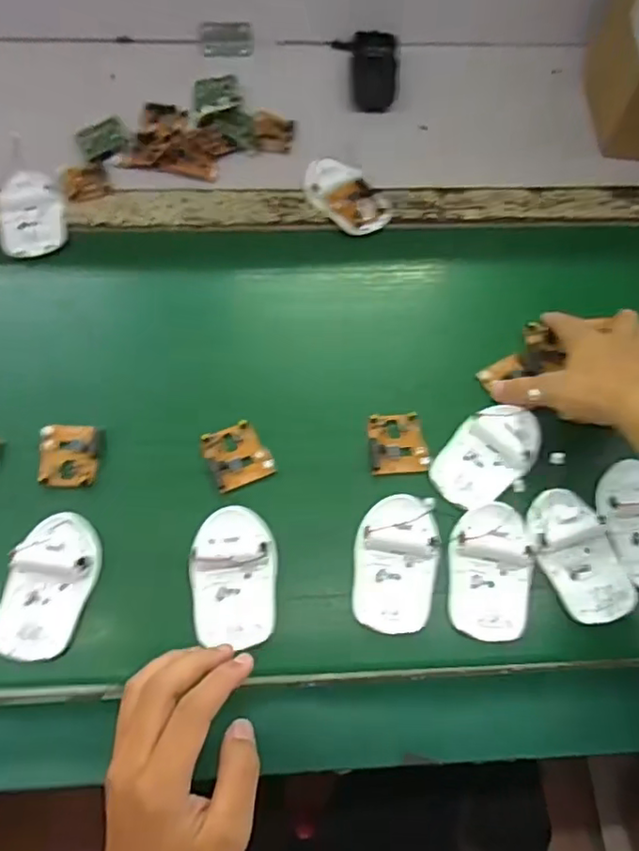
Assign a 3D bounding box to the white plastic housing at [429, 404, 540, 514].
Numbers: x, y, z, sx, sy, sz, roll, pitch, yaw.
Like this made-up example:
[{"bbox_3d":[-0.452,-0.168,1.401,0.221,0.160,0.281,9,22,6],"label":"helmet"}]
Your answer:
[{"bbox_3d":[0.134,0.021,0.471,0.058,0.018,0.097,41,71,15],"label":"white plastic housing"}]

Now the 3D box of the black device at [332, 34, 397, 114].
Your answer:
[{"bbox_3d":[0.060,-0.396,0.669,0.050,0.030,0.092,-2,66,-3],"label":"black device"}]

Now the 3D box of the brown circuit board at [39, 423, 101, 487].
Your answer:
[{"bbox_3d":[-0.196,0.022,0.470,0.047,0.010,0.051,1,66,-1],"label":"brown circuit board"}]

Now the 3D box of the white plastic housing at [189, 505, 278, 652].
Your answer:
[{"bbox_3d":[-0.062,0.104,0.427,0.060,0.032,0.096,1,66,-1],"label":"white plastic housing"}]

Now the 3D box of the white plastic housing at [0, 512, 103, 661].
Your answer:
[{"bbox_3d":[-0.192,0.111,0.422,0.058,0.018,0.097,11,66,3],"label":"white plastic housing"}]

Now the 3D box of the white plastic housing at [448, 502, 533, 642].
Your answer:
[{"bbox_3d":[0.125,0.103,0.435,0.058,0.015,0.096,5,66,1],"label":"white plastic housing"}]

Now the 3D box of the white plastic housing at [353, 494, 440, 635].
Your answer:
[{"bbox_3d":[0.057,0.099,0.439,0.059,0.019,0.097,5,66,0],"label":"white plastic housing"}]

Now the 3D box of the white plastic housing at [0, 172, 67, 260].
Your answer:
[{"bbox_3d":[-0.270,-0.198,0.561,0.056,0.017,0.086,-12,67,-7],"label":"white plastic housing"}]

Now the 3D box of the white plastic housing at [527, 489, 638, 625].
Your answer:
[{"bbox_3d":[0.194,0.093,0.441,0.060,0.014,0.097,-19,68,-10],"label":"white plastic housing"}]

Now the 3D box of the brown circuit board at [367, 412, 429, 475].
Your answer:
[{"bbox_3d":[0.063,0.014,0.481,0.046,0.008,0.051,-3,66,-3],"label":"brown circuit board"}]

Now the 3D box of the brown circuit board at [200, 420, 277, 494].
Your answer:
[{"bbox_3d":[-0.065,0.023,0.475,0.047,0.013,0.052,-23,68,-12],"label":"brown circuit board"}]

